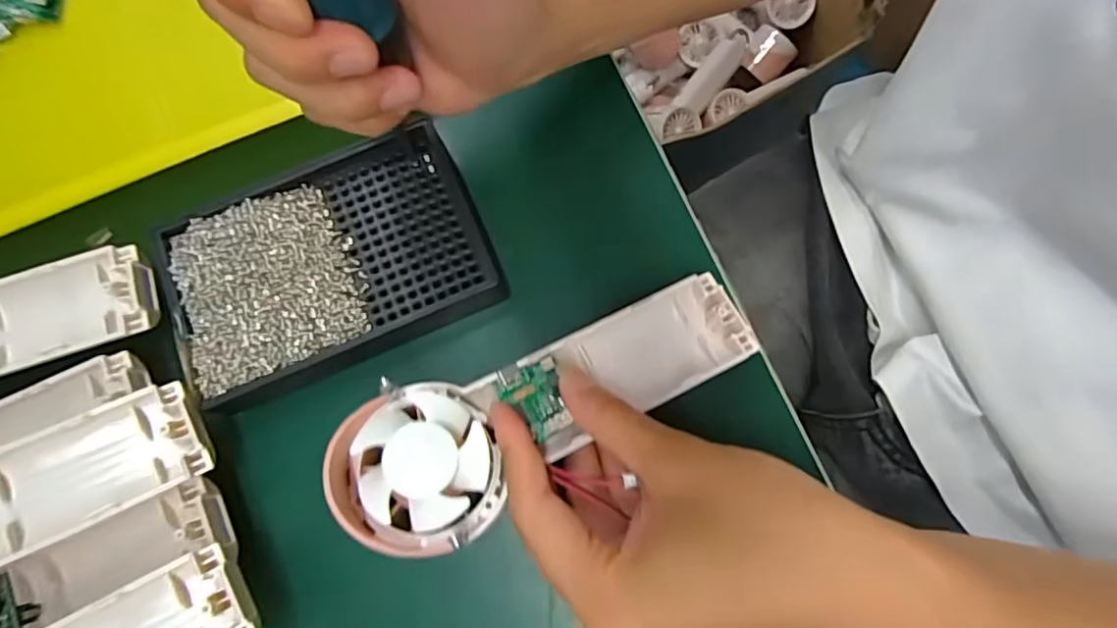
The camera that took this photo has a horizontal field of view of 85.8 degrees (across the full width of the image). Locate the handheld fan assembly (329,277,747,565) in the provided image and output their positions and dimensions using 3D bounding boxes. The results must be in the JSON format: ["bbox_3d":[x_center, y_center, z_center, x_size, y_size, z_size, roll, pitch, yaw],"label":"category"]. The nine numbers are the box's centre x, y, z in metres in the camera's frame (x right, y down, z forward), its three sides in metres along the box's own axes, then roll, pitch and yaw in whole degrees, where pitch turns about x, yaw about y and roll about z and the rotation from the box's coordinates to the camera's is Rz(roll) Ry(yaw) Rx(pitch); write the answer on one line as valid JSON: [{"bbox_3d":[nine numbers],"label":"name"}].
[{"bbox_3d":[-0.003,0.036,0.243,0.175,0.028,0.061,-22,77,-20],"label":"handheld fan assembly"}]

